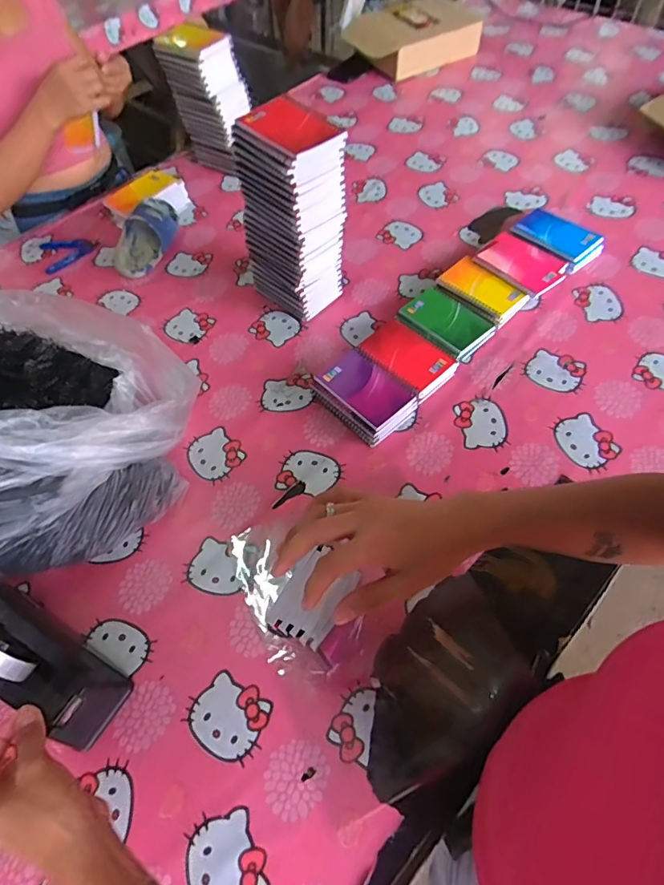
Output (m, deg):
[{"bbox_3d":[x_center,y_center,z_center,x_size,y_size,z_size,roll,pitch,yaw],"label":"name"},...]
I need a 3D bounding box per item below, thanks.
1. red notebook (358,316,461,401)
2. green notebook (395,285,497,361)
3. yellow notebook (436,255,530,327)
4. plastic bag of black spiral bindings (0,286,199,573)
[{"bbox_3d":[0.115,-0.132,0.747,0.099,0.032,0.141,-40,64,-18],"label":"red notebook"},{"bbox_3d":[0.183,-0.195,0.787,0.107,0.022,0.139,-42,65,-19],"label":"green notebook"},{"bbox_3d":[0.249,-0.257,0.799,0.077,0.019,0.135,-42,73,-10],"label":"yellow notebook"},{"bbox_3d":[-0.358,-0.024,0.618,0.290,0.213,0.342,-5,59,2],"label":"plastic bag of black spiral bindings"}]

